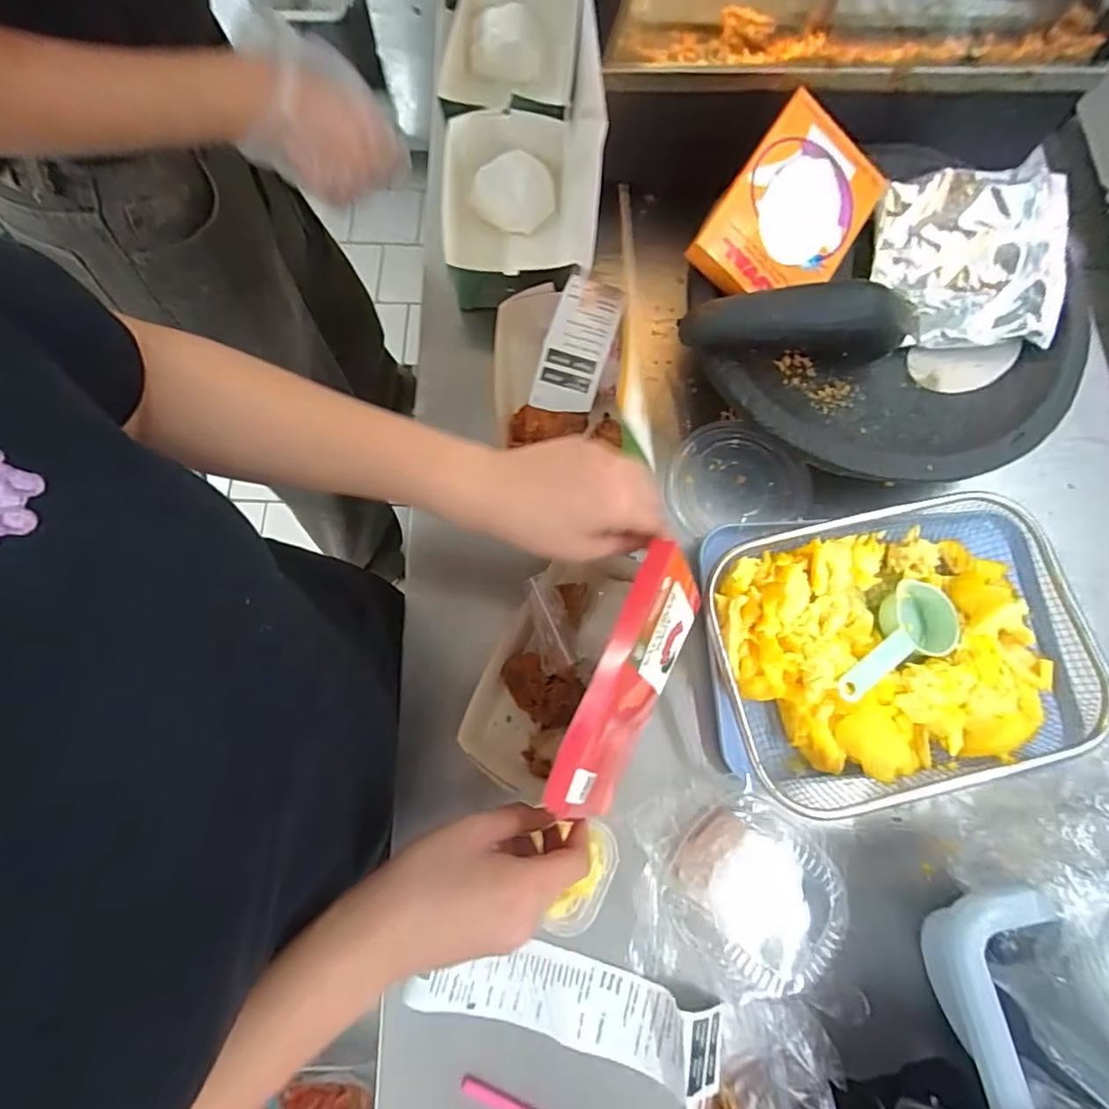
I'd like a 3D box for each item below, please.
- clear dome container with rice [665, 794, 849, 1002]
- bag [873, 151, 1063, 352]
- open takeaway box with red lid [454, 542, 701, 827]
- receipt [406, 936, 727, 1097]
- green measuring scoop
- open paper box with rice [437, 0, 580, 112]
[{"bbox_3d":[0.143,0.247,0.394,0.101,0.073,0.115,39,78,9],"label":"clear dome container with rice"},{"bbox_3d":[0.381,-0.275,0.498,0.149,0.027,0.164,2,84,19],"label":"bag"},{"bbox_3d":[0.016,0.081,0.390,0.115,0.165,0.176,30,77,7],"label":"open takeaway box with red lid"},{"bbox_3d":[0.012,0.331,0.395,0.228,0.022,0.053,16,75,3],"label":"receipt"},{"bbox_3d":[0.282,0.072,0.449,0.140,0.029,0.065,-26,76,-27],"label":"green measuring scoop"},{"bbox_3d":[-0.052,-0.598,0.629,0.155,0.068,0.115,12,75,2],"label":"open paper box with rice"}]

